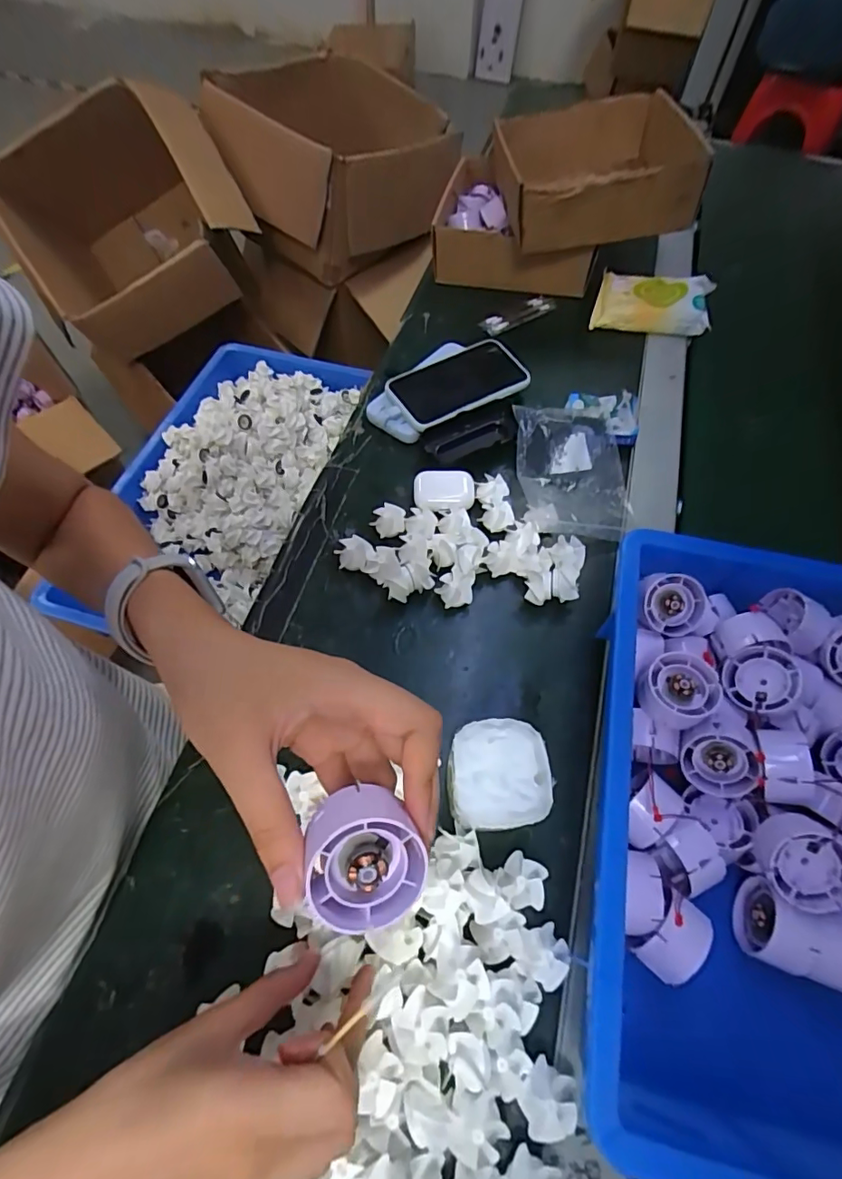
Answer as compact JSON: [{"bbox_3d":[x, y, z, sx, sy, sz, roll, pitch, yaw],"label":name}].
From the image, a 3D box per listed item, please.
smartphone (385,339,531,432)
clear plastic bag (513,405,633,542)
[{"bbox_3d":[0.036,-0.230,0.560,0.144,0.014,0.090,-29,62,-13],"label":"smartphone"},{"bbox_3d":[0.153,-0.118,0.500,0.109,0.023,0.142,0,62,-2],"label":"clear plastic bag"}]

